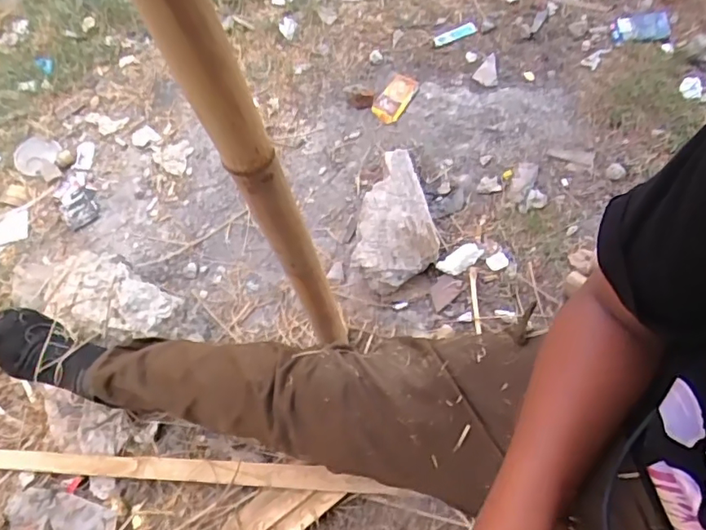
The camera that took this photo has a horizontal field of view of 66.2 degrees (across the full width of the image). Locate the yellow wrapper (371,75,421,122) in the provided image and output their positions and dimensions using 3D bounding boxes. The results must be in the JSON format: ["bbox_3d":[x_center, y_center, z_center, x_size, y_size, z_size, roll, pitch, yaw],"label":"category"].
[{"bbox_3d":[0.087,-0.342,1.110,0.063,0.009,0.099,36,102,11],"label":"yellow wrapper"}]

